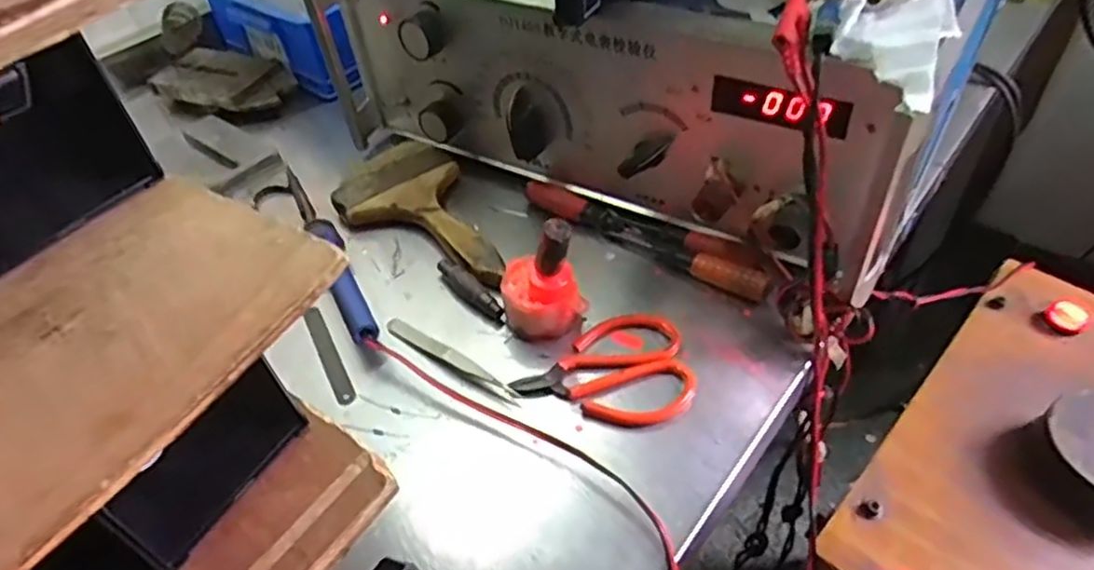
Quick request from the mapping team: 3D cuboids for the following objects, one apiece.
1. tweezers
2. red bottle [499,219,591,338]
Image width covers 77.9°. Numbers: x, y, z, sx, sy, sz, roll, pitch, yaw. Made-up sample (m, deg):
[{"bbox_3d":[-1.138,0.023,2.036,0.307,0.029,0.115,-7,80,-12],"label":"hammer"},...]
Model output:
[{"bbox_3d":[-0.063,0.046,0.426,0.112,0.009,0.013,28,54,29],"label":"tweezers"},{"bbox_3d":[-0.005,-0.009,0.420,0.049,0.085,0.050,-11,45,-6],"label":"red bottle"}]

